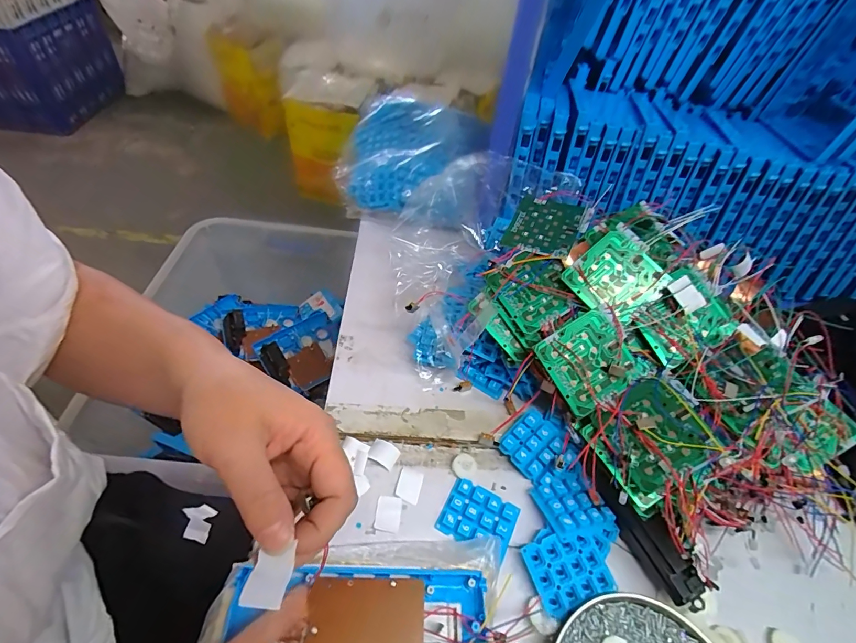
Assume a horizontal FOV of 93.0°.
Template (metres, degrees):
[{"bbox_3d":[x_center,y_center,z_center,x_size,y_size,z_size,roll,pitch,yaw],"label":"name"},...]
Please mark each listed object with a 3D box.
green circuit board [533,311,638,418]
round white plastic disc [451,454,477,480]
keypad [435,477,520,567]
[{"bbox_3d":[0.137,0.034,0.348,0.069,0.009,0.070,-34,84,0],"label":"green circuit board"},{"bbox_3d":[0.033,0.132,0.370,0.022,0.004,0.024,2,51,-2],"label":"round white plastic disc"},{"bbox_3d":[0.043,0.164,0.342,0.059,0.010,0.048,24,53,15],"label":"keypad"}]

